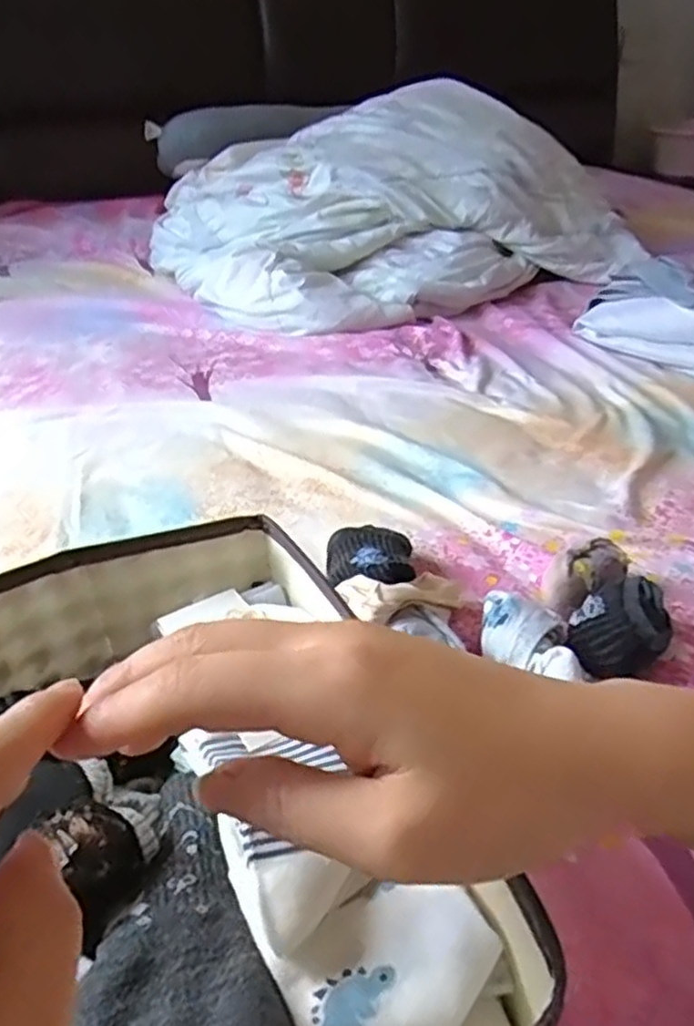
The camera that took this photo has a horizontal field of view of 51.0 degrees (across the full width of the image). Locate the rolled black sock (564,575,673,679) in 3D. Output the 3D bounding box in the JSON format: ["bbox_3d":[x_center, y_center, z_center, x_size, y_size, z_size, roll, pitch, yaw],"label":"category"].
[{"bbox_3d":[0.188,0.083,0.502,0.055,0.049,0.080,25,43,34],"label":"rolled black sock"}]

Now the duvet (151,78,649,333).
[{"bbox_3d":[0.087,-0.573,1.298,0.806,0.246,0.610,-19,38,-23],"label":"duvet"}]

